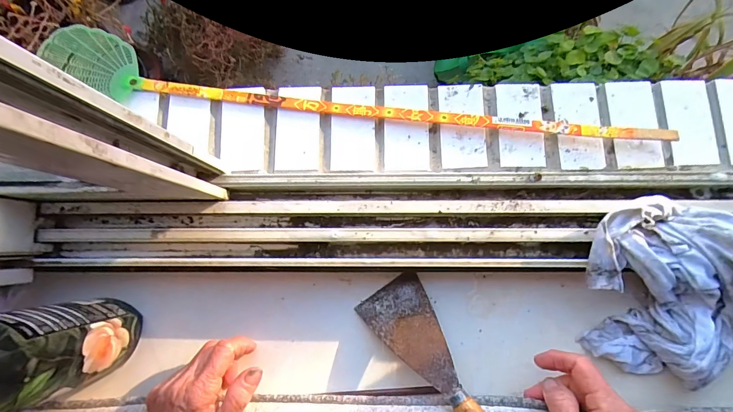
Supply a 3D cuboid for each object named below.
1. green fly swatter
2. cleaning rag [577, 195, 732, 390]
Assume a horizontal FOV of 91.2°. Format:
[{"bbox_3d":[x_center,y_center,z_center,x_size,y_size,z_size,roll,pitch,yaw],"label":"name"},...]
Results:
[{"bbox_3d":[-0.032,-0.132,0.394,0.683,0.021,0.077,7,81,2],"label":"green fly swatter"},{"bbox_3d":[0.281,0.080,0.326,0.183,0.072,0.155,17,82,4],"label":"cleaning rag"}]

